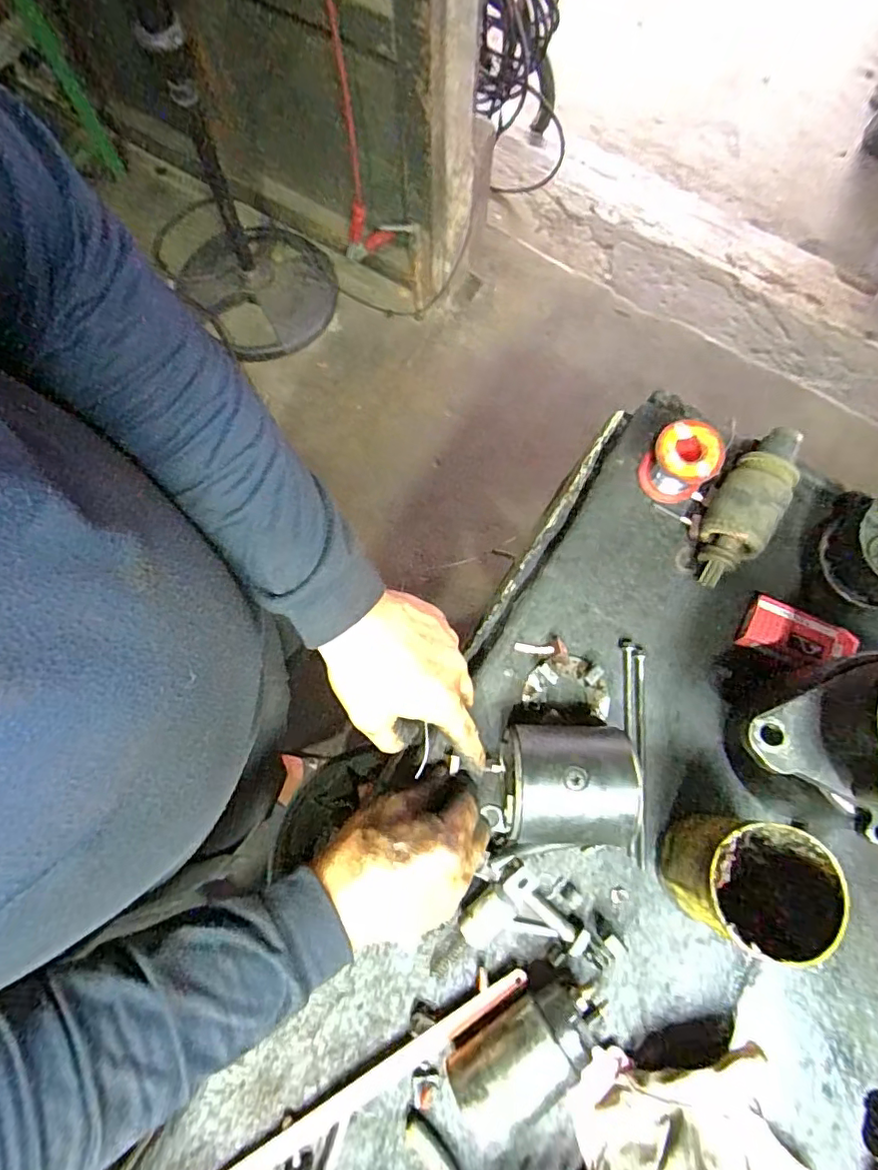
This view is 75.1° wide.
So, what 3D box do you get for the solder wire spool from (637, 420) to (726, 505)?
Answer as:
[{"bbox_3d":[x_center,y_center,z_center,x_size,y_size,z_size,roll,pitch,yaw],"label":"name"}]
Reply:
[{"bbox_3d":[0.202,-0.102,0.483,0.052,0.060,0.045,40,78,10],"label":"solder wire spool"}]

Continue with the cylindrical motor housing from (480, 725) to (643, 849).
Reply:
[{"bbox_3d":[0.093,0.147,0.422,0.090,0.074,0.086,7,75,2],"label":"cylindrical motor housing"}]

